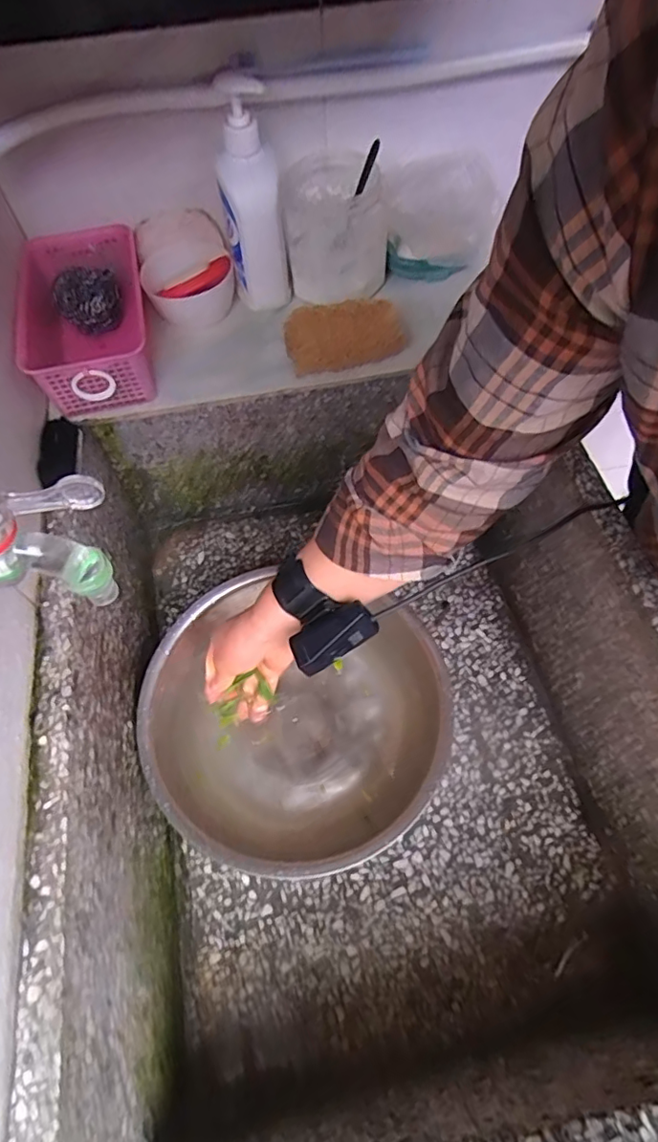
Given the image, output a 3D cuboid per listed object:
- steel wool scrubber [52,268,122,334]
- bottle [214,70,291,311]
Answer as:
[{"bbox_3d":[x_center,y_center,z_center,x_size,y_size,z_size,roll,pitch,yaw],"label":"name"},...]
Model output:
[{"bbox_3d":[-0.238,-0.270,0.547,0.064,0.046,0.051,-25,63,-12],"label":"steel wool scrubber"},{"bbox_3d":[-0.076,-0.350,0.532,0.054,0.177,0.071,-12,61,-5],"label":"bottle"}]

